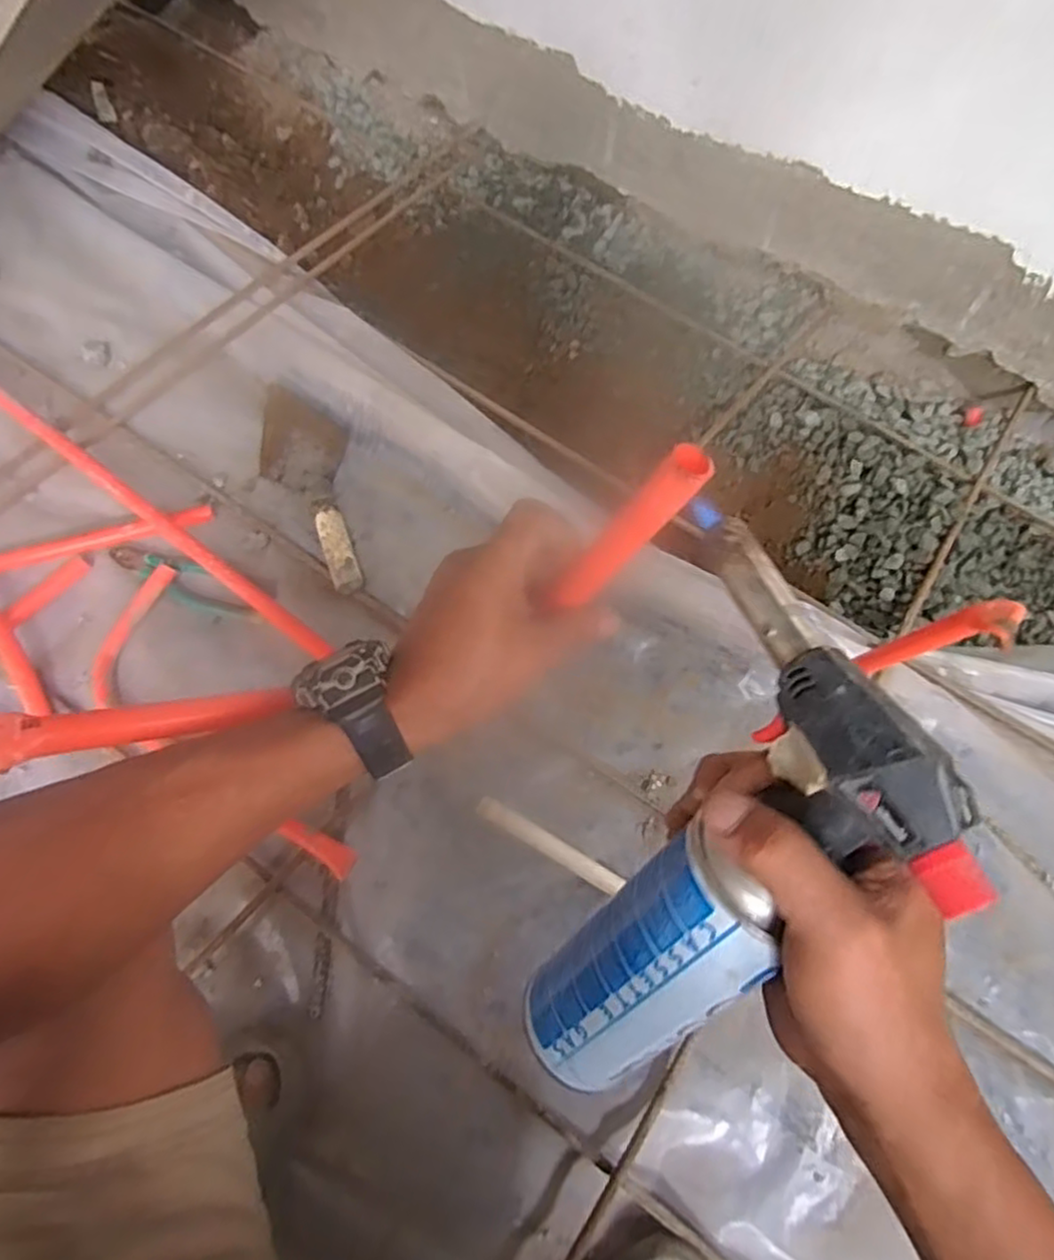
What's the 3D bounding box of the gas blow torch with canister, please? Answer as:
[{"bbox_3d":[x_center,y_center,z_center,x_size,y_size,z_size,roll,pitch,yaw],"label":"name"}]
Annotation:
[{"bbox_3d":[0.072,0.104,0.293,0.126,0.084,0.260,31,111,13],"label":"gas blow torch with canister"}]

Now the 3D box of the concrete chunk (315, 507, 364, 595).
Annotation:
[{"bbox_3d":[-0.223,-0.091,0.811,0.033,0.045,0.102,-21,67,-10],"label":"concrete chunk"}]

